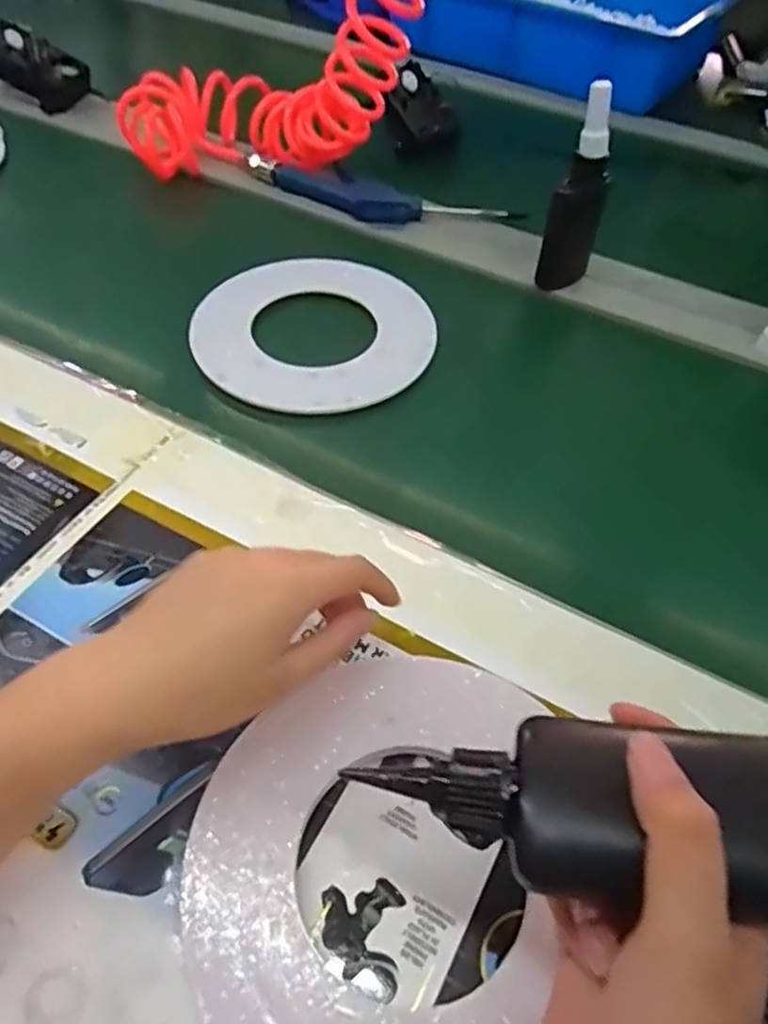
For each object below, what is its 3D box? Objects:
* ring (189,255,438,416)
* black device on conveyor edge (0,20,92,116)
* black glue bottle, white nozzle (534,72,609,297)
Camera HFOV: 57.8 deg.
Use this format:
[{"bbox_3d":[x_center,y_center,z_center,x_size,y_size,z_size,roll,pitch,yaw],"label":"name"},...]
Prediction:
[{"bbox_3d":[-0.052,-0.155,0.570,0.187,0.004,0.195,1,52,-2],"label":"ring"},{"bbox_3d":[-0.421,-0.513,0.782,0.161,0.056,0.066,26,47,-24],"label":"black device on conveyor edge"},{"bbox_3d":[0.161,-0.258,0.570,0.042,0.150,0.036,17,53,10],"label":"black glue bottle, white nozzle"}]

